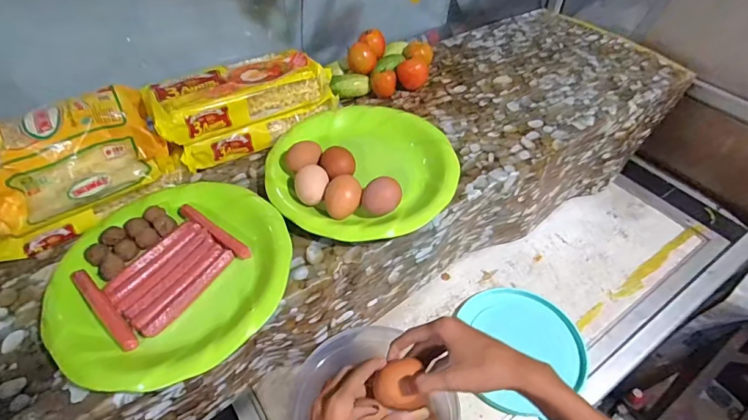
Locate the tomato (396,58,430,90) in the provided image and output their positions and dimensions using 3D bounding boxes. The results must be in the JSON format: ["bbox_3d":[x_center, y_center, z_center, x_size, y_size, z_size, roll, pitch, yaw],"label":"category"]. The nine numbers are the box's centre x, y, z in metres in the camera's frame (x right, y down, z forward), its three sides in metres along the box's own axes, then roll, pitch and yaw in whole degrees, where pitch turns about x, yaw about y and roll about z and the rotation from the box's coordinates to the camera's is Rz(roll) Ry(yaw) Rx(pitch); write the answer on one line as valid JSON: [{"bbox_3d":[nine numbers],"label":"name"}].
[{"bbox_3d":[0.062,-0.217,0.668,0.050,0.043,0.037,7,51,3],"label":"tomato"}]

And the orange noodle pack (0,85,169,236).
[{"bbox_3d":[-0.351,-0.065,0.479,0.188,0.088,0.116,-29,57,-24],"label":"orange noodle pack"}]

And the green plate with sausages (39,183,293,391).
[{"bbox_3d":[-0.210,0.061,0.433,0.233,0.022,0.226,1,51,-2],"label":"green plate with sausages"}]

